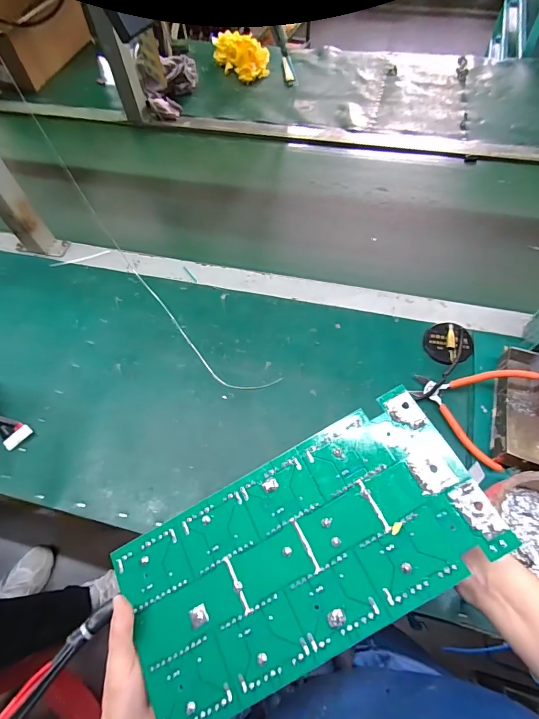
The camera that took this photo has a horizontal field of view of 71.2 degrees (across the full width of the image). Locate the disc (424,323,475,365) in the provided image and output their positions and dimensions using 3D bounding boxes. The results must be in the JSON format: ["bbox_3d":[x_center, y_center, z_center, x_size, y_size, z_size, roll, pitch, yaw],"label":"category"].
[{"bbox_3d":[0.268,-0.027,0.563,0.069,0.015,0.066,-2,60,3],"label":"disc"}]

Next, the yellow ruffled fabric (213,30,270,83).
[{"bbox_3d":[-0.060,-0.802,0.993,0.116,0.067,0.145,-35,64,-15],"label":"yellow ruffled fabric"}]

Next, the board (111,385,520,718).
[{"bbox_3d":[0.023,0.147,0.293,0.279,0.006,0.133,-30,63,-1],"label":"board"}]

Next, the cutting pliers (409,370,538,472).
[{"bbox_3d":[0.261,0.055,0.503,0.131,0.021,0.130,25,82,29],"label":"cutting pliers"}]

